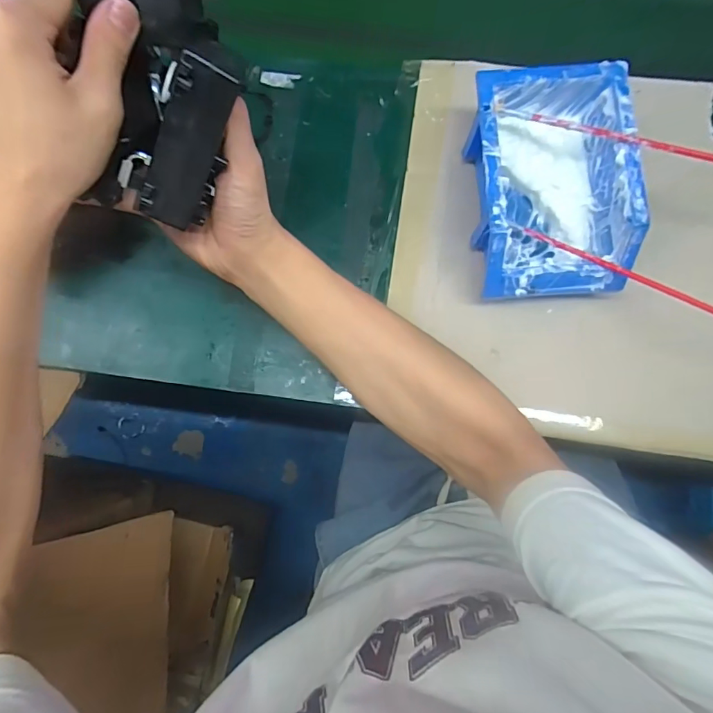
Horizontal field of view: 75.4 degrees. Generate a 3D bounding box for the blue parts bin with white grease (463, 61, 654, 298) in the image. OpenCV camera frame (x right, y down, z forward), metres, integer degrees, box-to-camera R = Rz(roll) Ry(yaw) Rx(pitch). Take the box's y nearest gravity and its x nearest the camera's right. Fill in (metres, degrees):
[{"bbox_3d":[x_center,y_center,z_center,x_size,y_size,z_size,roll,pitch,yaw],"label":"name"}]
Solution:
[{"bbox_3d":[0.164,-0.144,0.405,0.120,0.080,0.179,-3,81,-1],"label":"blue parts bin with white grease"}]

